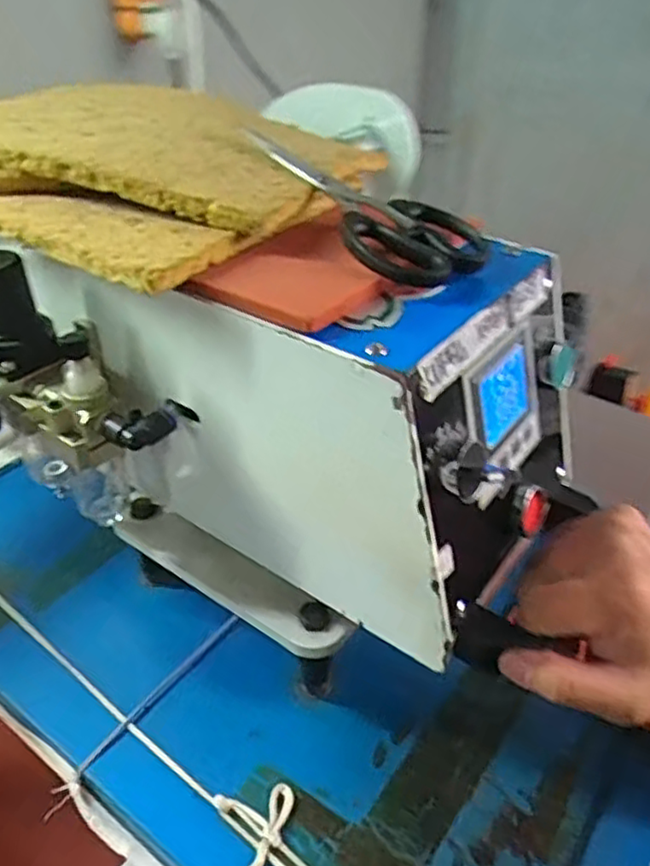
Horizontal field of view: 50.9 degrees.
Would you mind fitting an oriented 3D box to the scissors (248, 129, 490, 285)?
[{"bbox_3d":[0.014,-0.127,0.367,0.074,0.012,0.165,-27,56,-30],"label":"scissors"}]

